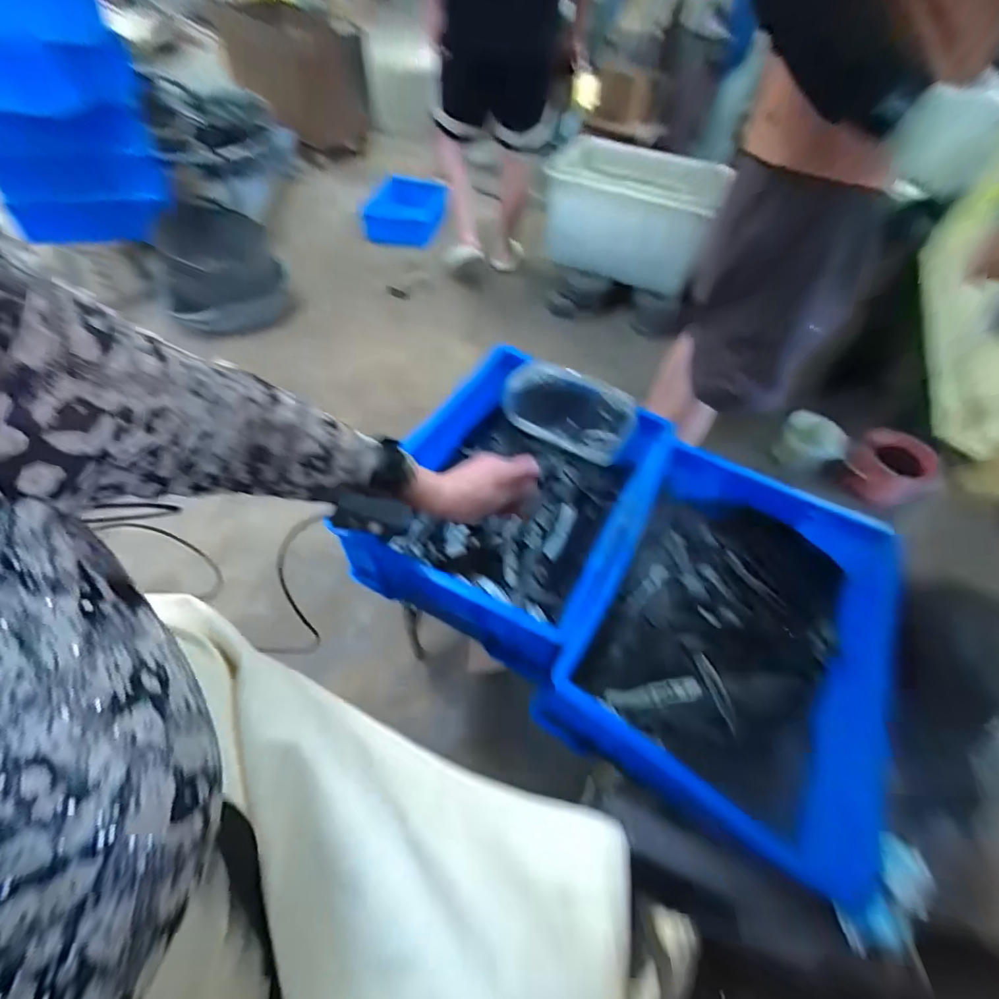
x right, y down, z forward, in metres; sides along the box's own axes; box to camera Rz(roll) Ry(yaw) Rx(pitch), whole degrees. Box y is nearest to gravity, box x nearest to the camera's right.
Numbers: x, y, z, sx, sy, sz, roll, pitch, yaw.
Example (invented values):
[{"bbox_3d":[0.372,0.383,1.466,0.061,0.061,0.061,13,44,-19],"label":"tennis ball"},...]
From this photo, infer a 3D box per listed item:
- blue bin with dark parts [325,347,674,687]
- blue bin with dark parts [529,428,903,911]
[{"bbox_3d":[0.036,-0.026,0.647,0.295,0.115,0.354,24,57,12],"label":"blue bin with dark parts"},{"bbox_3d":[0.276,0.143,0.557,0.318,0.092,0.389,26,58,13],"label":"blue bin with dark parts"}]

